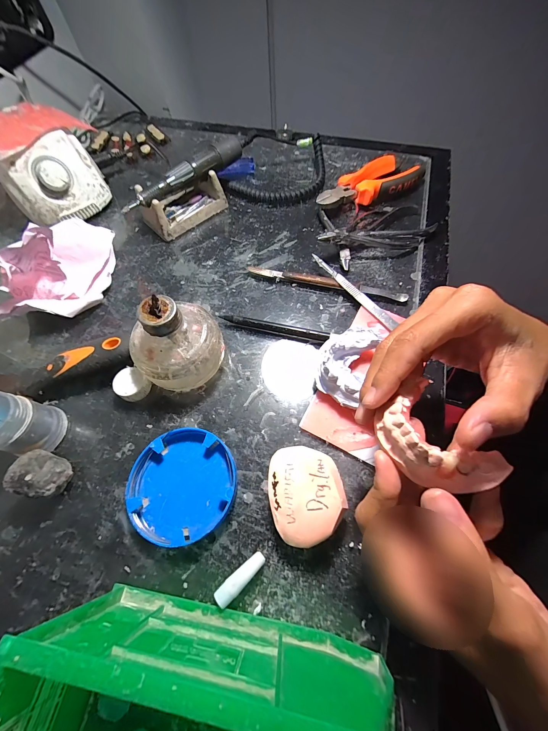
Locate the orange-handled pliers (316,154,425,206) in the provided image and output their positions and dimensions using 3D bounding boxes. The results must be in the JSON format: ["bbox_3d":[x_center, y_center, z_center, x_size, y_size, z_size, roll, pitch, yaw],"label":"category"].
[{"bbox_3d":[0.126,-0.228,0.358,0.144,0.028,0.062,-37,68,-15],"label":"orange-handled pliers"}]

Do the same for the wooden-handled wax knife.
[{"bbox_3d":[0.057,-0.091,0.301,0.171,0.010,0.014,14,65,9],"label":"wooden-handled wax knife"}]

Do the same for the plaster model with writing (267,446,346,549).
[{"bbox_3d":[0.022,0.092,0.200,0.050,0.032,0.062,-10,63,-3],"label":"plaster model with writing"}]

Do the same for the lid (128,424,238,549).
[{"bbox_3d":[-0.070,0.090,0.213,0.078,0.016,0.078,-1,63,2],"label":"lid"}]

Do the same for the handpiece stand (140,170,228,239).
[{"bbox_3d":[-0.118,-0.210,0.351,0.097,0.044,0.056,-38,68,-16],"label":"handpiece stand"}]

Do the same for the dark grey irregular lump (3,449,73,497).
[{"bbox_3d":[-0.174,0.083,0.210,0.030,0.033,0.029,7,64,6],"label":"dark grey irregular lump"}]

